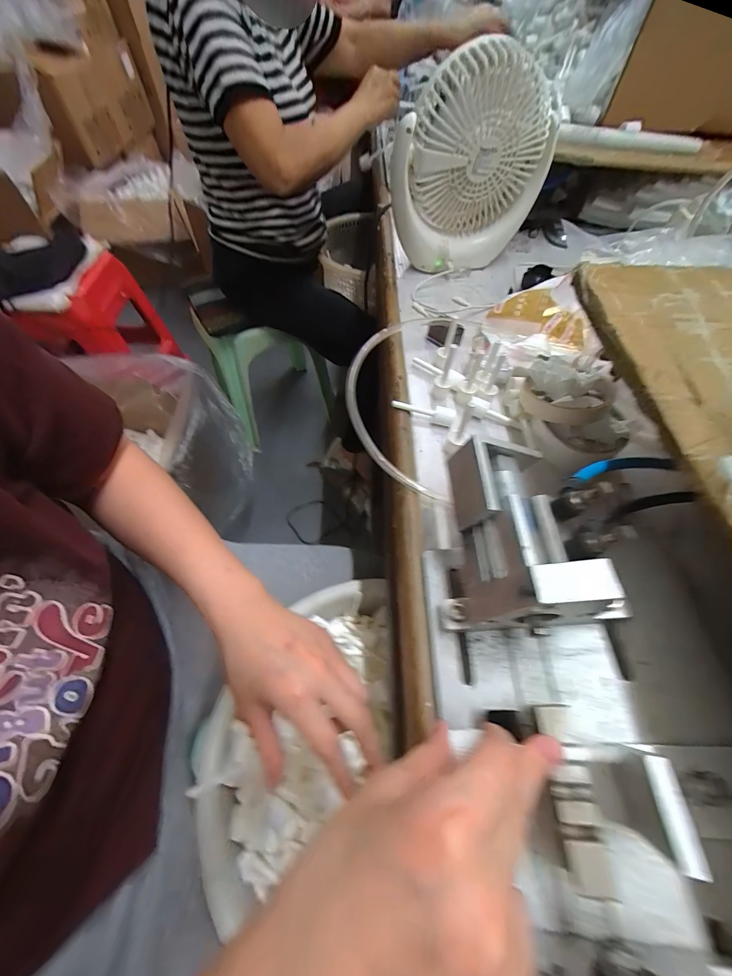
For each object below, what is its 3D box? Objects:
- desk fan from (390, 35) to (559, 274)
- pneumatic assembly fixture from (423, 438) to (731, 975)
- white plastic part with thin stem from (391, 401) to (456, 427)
[{"bbox_3d":[0.132,-0.402,0.454,0.190,0.199,0.062,-11,59,-8],"label":"desk fan"},{"bbox_3d":[0.102,0.133,0.176,0.097,0.095,0.355,-2,56,-3],"label":"pneumatic assembly fixture"},{"bbox_3d":[0.061,-0.081,0.372,0.066,0.013,0.014,19,59,10],"label":"white plastic part with thin stem"}]

